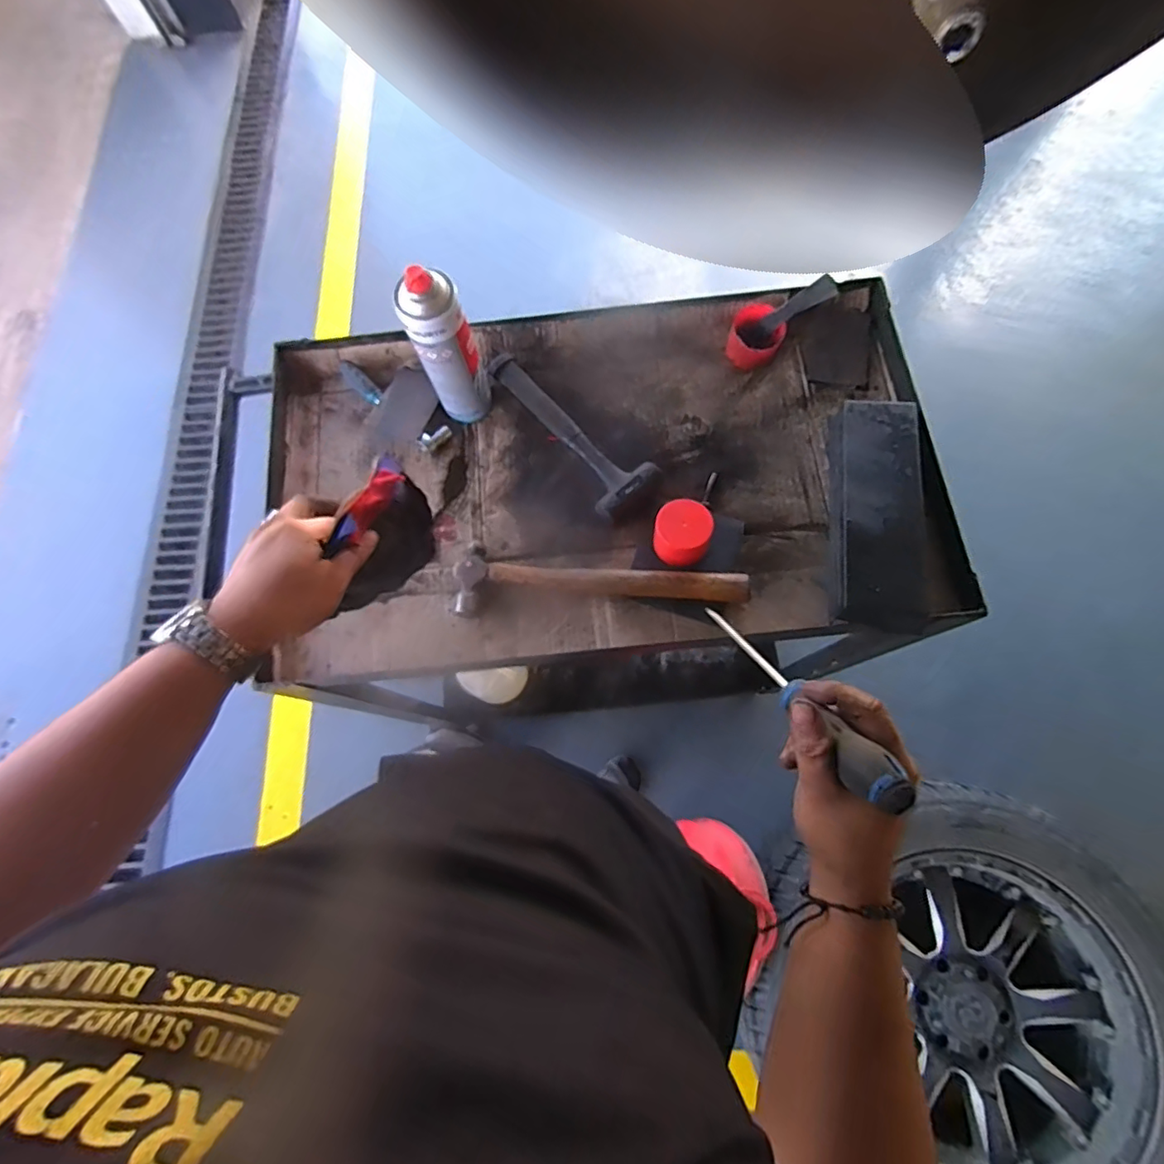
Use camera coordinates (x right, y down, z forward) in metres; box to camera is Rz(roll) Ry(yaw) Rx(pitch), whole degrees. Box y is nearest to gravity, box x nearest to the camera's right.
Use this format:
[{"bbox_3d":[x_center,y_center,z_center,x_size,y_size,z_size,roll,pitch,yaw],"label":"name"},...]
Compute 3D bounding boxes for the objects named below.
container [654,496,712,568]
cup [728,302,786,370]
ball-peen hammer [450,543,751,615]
[{"bbox_3d":[0.119,-0.058,0.670,0.066,0.050,0.068,0,73,1],"label":"container"},{"bbox_3d":[0.222,-0.313,0.727,0.065,0.040,0.075,29,76,9],"label":"cup"},{"bbox_3d":[0.018,0.006,0.657,0.336,0.027,0.079,4,74,3],"label":"ball-peen hammer"}]

